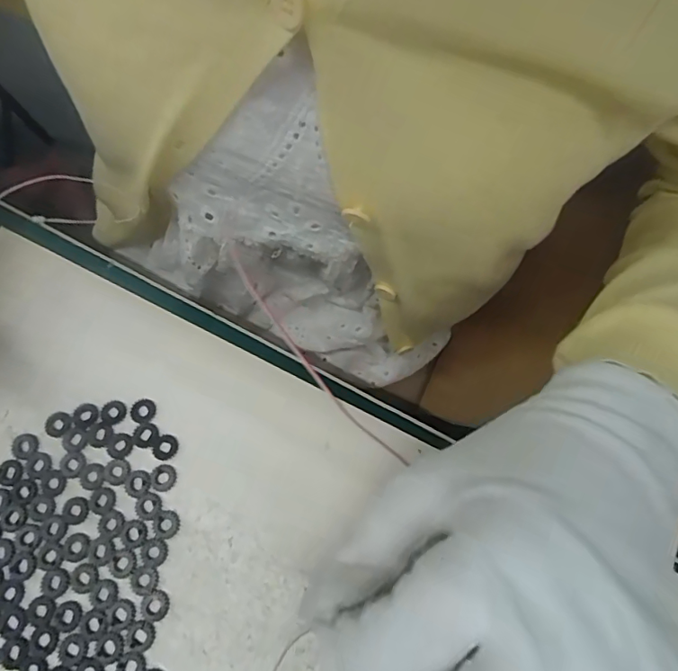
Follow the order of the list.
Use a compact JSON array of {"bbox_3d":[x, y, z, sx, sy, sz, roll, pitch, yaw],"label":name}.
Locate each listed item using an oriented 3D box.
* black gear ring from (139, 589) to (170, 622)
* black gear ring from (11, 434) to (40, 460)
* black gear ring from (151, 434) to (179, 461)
[{"bbox_3d":[-0.069,0.101,0.193,0.011,0.004,0.010,0,68,1],"label":"black gear ring"},{"bbox_3d":[-0.131,0.046,0.215,0.011,0.004,0.010,0,68,1],"label":"black gear ring"},{"bbox_3d":[-0.072,0.046,0.214,0.011,0.004,0.011,0,68,1],"label":"black gear ring"}]

